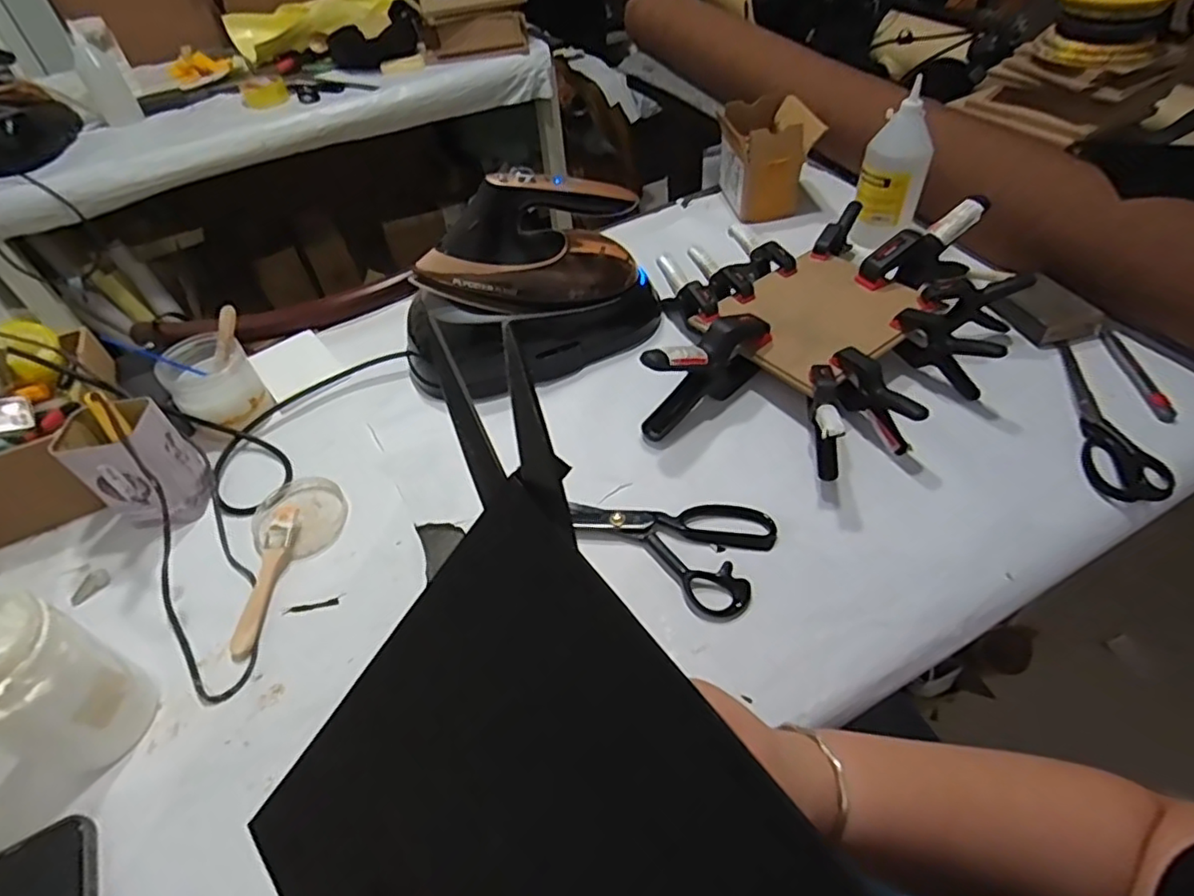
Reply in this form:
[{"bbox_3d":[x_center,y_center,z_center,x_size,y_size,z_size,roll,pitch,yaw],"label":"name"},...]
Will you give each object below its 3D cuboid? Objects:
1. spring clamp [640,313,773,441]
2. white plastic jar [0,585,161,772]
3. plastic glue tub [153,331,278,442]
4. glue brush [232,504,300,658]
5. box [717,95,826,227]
[{"bbox_3d":[0.113,-0.082,0.641,0.154,0.100,0.032,-31,52,-20],"label":"spring clamp"},{"bbox_3d":[-0.389,0.167,0.440,0.097,0.137,0.079,12,51,16],"label":"white plastic jar"},{"bbox_3d":[-0.418,-0.070,0.686,0.082,0.081,0.089,-3,48,3],"label":"plastic glue tub"},{"bbox_3d":[-0.296,0.114,0.553,0.027,0.021,0.136,-2,48,4],"label":"glue brush"},{"bbox_3d":[0.246,-0.435,0.931,0.123,0.127,0.153,-4,48,3],"label":"box"}]

